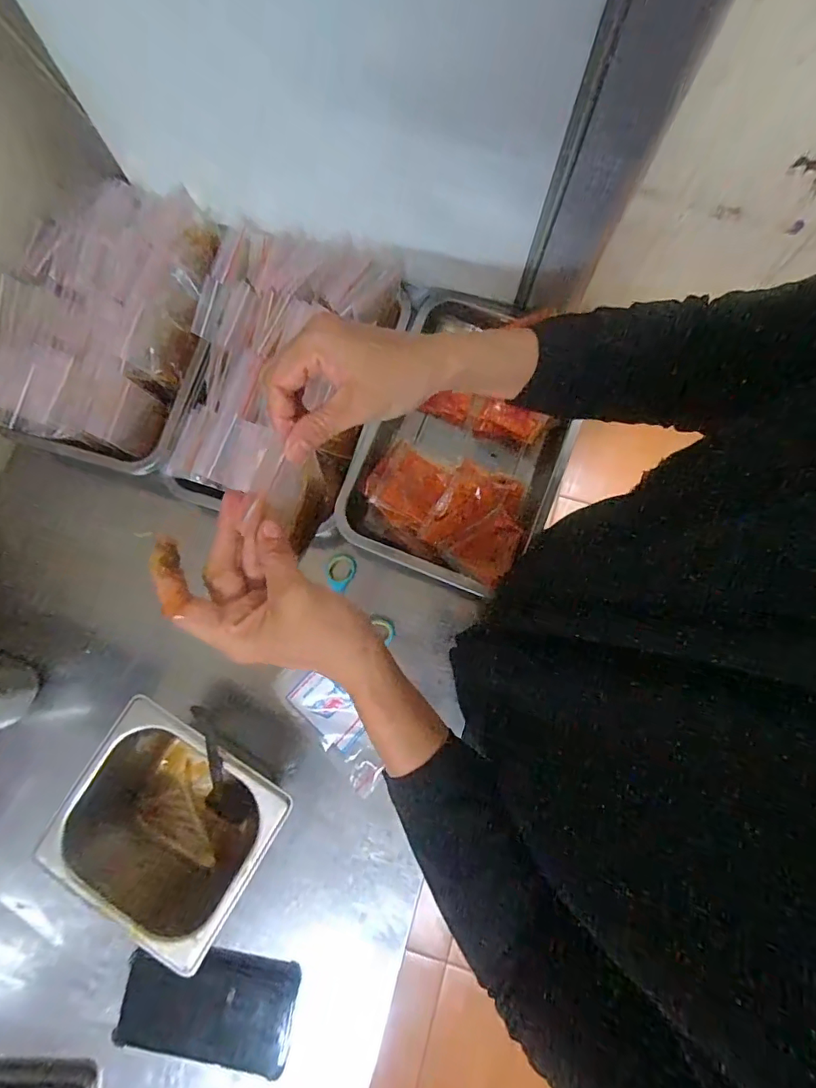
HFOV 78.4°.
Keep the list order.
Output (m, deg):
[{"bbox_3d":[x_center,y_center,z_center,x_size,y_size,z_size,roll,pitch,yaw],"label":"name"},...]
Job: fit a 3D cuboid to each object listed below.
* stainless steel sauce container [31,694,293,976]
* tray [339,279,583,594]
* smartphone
[{"bbox_3d":[-0.214,0.253,0.474,0.175,0.097,0.157,30,80,6],"label":"stainless steel sauce container"},{"bbox_3d":[0.066,-0.109,0.564,0.201,0.067,0.306,22,79,4],"label":"tray"},{"bbox_3d":[-0.192,0.445,0.481,0.163,0.009,0.088,9,79,2],"label":"smartphone"}]

